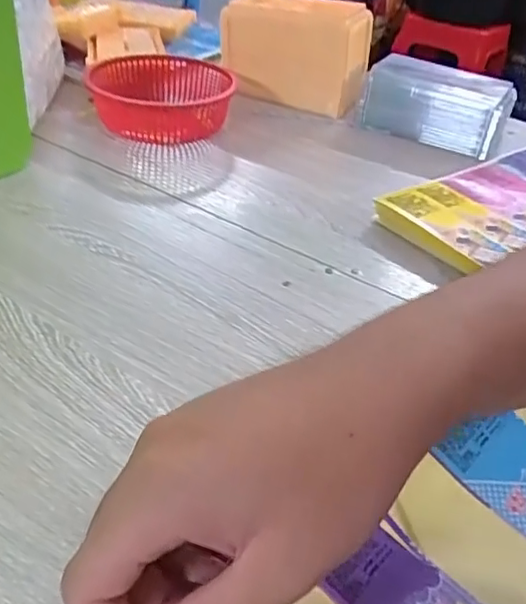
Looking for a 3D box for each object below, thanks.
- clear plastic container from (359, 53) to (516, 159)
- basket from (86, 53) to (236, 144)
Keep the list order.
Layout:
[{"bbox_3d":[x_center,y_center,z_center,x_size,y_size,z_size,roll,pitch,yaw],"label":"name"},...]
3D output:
[{"bbox_3d":[0.171,-0.200,0.608,0.138,0.074,0.068,21,40,18],"label":"clear plastic container"},{"bbox_3d":[-0.098,-0.197,0.583,0.141,0.043,0.126,-4,39,-13],"label":"basket"}]

